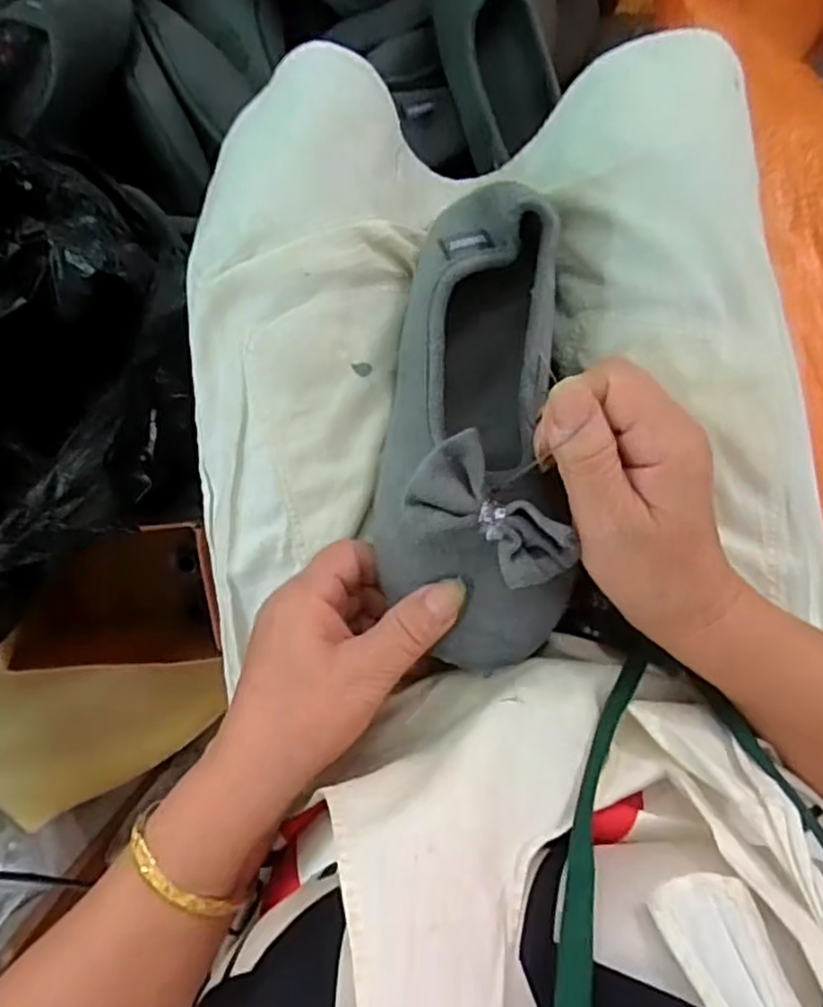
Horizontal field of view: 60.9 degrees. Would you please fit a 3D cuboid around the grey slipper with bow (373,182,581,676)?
[{"bbox_3d":[0.028,-0.045,0.333,0.082,0.068,0.233,1,75,2],"label":"grey slipper with bow"}]

